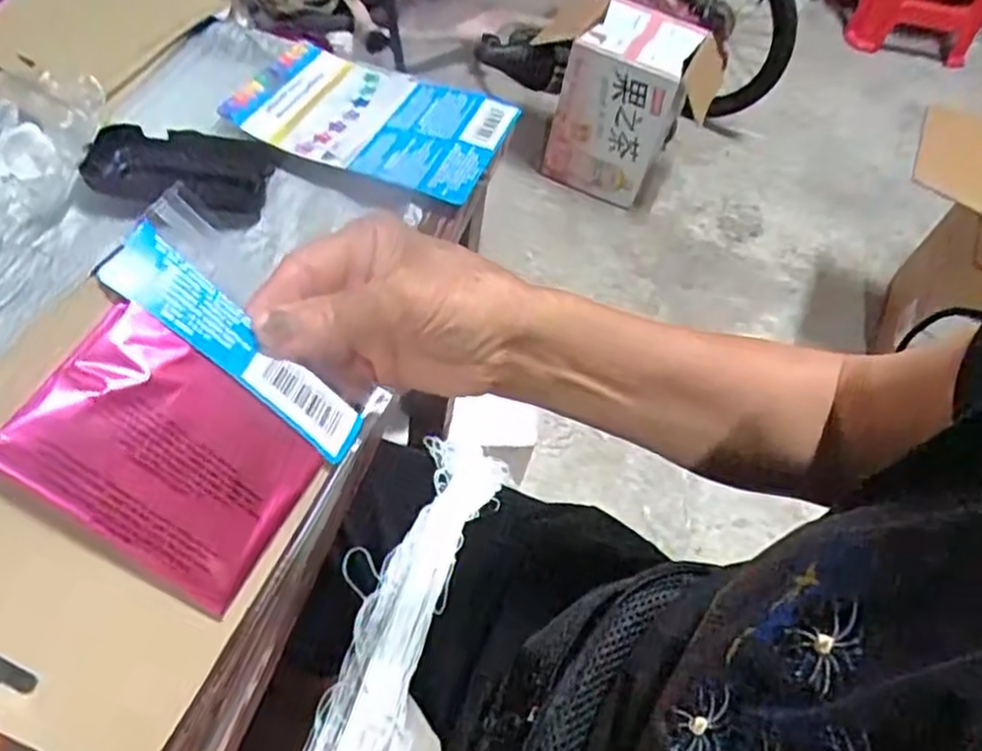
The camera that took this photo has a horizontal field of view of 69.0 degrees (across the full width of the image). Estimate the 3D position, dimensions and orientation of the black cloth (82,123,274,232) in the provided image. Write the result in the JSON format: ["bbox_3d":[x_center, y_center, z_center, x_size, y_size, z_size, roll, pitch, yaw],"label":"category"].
[{"bbox_3d":[-0.199,-0.131,0.458,0.107,0.029,0.061,12,53,-3],"label":"black cloth"}]

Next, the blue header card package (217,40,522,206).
[{"bbox_3d":[-0.082,-0.183,0.503,0.180,0.016,0.112,18,57,8],"label":"blue header card package"}]

